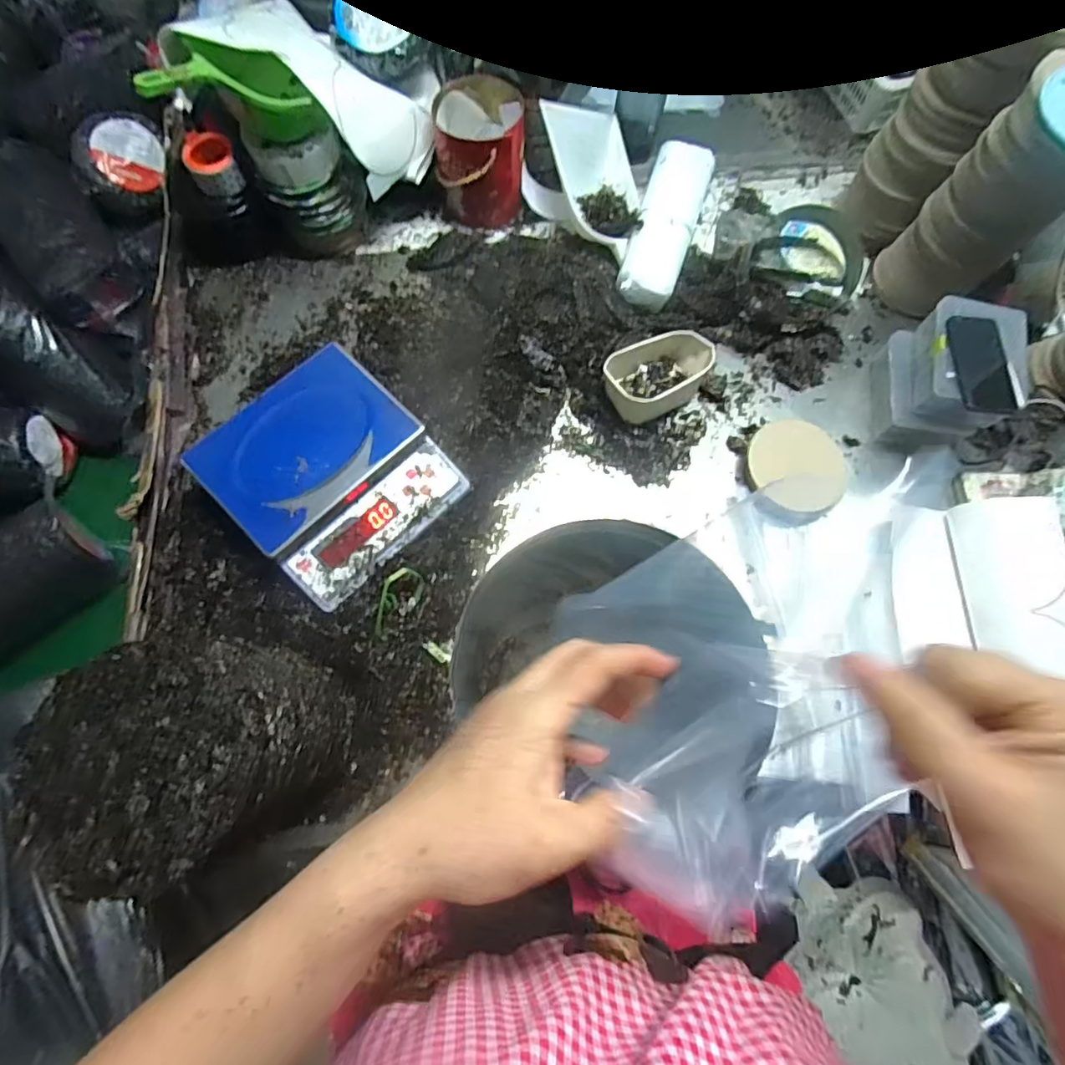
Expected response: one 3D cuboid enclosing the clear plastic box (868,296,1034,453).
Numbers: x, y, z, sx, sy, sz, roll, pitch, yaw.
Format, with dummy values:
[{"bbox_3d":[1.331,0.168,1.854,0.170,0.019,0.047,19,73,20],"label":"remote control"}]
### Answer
[{"bbox_3d":[0.665,-0.251,0.895,0.150,0.151,0.172,9,71,1],"label":"clear plastic box"}]

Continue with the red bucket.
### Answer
[{"bbox_3d":[-0.089,-0.652,0.967,0.142,0.160,0.148,1,72,-2],"label":"red bucket"}]

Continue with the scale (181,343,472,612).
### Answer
[{"bbox_3d":[-0.288,-0.083,0.820,0.281,0.107,0.271,44,75,11],"label":"scale"}]

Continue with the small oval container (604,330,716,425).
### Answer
[{"bbox_3d":[0.207,-0.262,0.930,0.174,0.066,0.112,-29,75,-11],"label":"small oval container"}]

